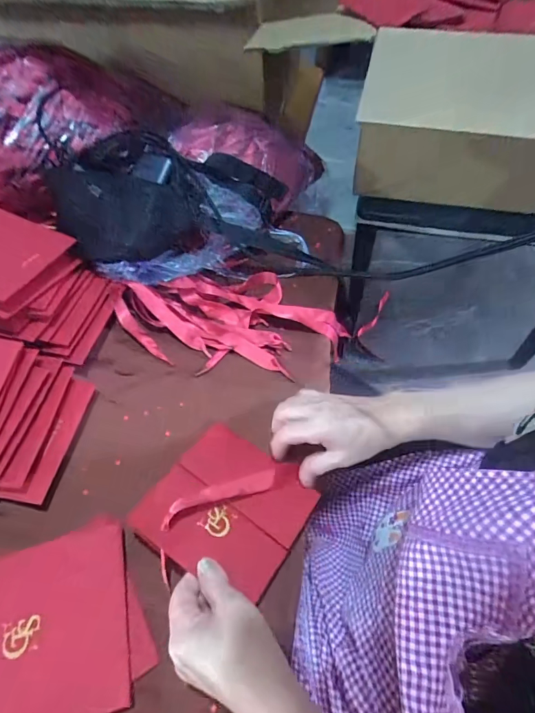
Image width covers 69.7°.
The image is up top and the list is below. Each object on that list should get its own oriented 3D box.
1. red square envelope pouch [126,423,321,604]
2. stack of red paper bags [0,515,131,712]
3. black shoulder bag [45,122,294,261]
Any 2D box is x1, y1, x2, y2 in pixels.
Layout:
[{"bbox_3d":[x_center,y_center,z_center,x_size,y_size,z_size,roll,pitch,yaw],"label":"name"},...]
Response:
[{"bbox_3d":[-0.037,0.148,0.383,0.138,0.018,0.135,33,56,8],"label":"red square envelope pouch"},{"bbox_3d":[-0.196,0.236,0.339,0.137,0.020,0.145,-14,58,-5],"label":"stack of red paper bags"},{"bbox_3d":[-0.193,-0.215,0.532,0.198,0.154,0.048,-7,22,10],"label":"black shoulder bag"}]

